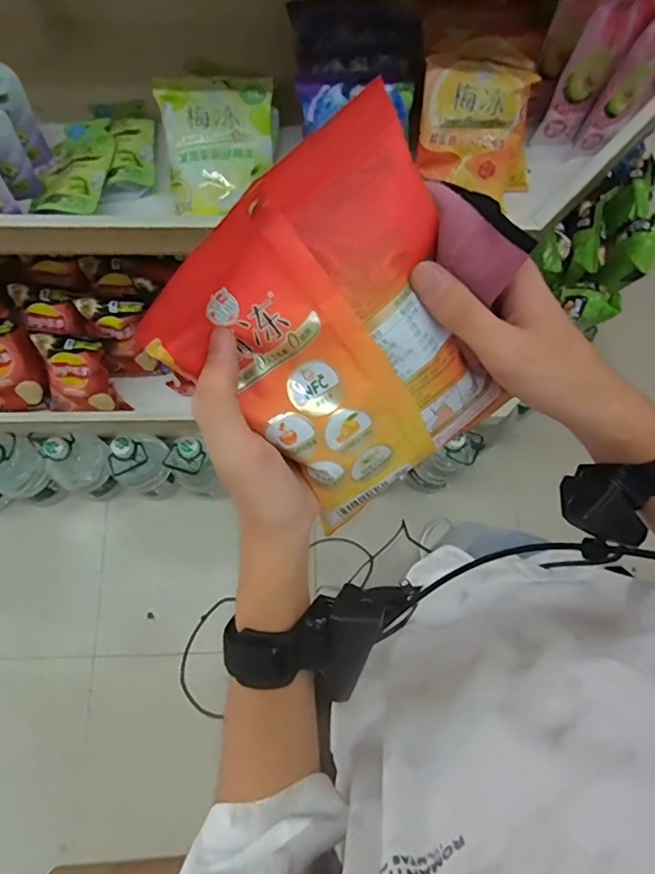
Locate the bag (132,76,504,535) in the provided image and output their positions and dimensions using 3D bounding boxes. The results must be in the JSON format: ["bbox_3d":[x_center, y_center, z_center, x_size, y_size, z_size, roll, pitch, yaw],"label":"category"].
[{"bbox_3d":[0.013,-0.049,0.298,0.160,0.056,0.192,-36,108,1],"label":"bag"}]

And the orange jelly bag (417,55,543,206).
[{"bbox_3d":[0.223,-0.443,0.798,0.185,0.179,0.058,-1,39,-8],"label":"orange jelly bag"}]

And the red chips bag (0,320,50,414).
[{"bbox_3d":[-0.645,-0.145,1.081,0.143,0.062,0.184,-14,119,-8],"label":"red chips bag"}]

